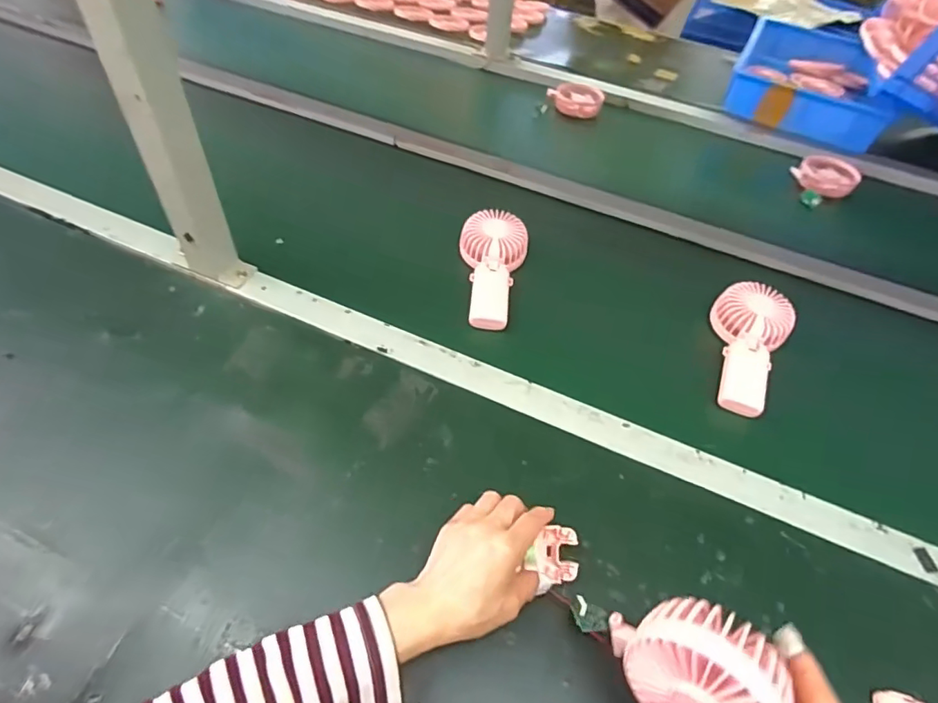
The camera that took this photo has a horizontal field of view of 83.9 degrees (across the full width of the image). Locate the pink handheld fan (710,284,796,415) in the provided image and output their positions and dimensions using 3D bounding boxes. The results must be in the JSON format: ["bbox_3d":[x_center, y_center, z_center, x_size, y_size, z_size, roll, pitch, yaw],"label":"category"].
[{"bbox_3d":[0.329,-0.003,0.614,0.082,0.031,0.175,18,63,8],"label":"pink handheld fan"}]

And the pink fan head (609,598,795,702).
[{"bbox_3d":[0.136,0.189,0.313,0.089,0.074,0.058,37,56,22],"label":"pink fan head"}]

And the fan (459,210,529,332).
[{"bbox_3d":[0.028,-0.102,0.662,0.083,0.027,0.167,7,64,0],"label":"fan"}]

